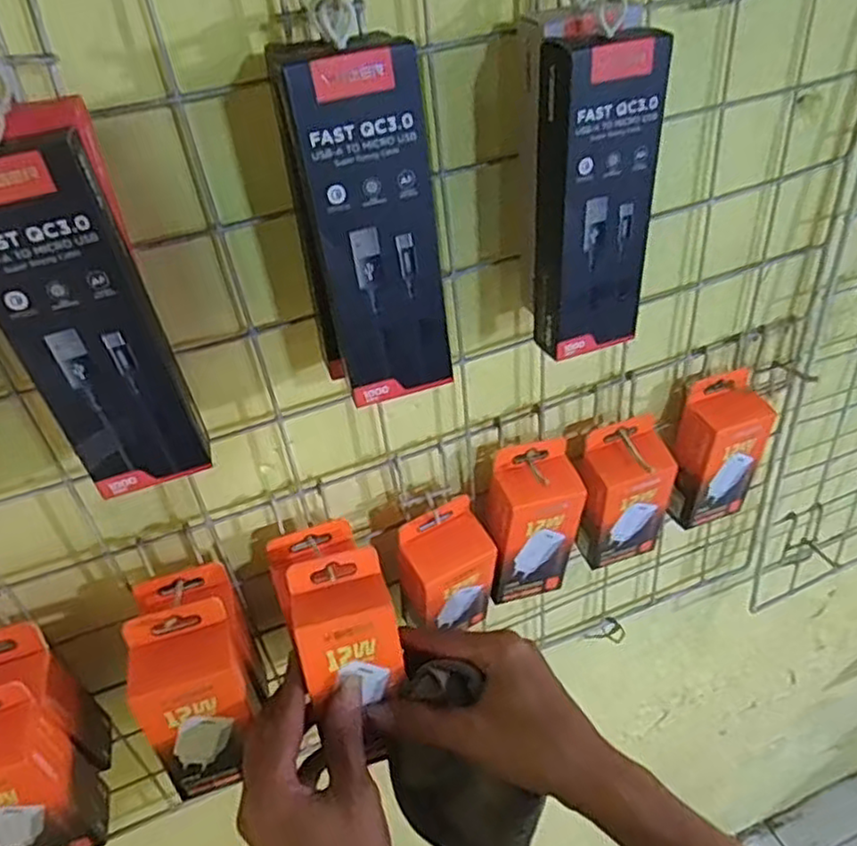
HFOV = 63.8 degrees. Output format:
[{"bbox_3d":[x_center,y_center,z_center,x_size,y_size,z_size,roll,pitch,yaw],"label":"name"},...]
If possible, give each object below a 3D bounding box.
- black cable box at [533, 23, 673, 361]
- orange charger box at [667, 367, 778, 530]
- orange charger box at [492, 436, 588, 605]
[{"bbox_3d":[0.082,-0.107,0.340,0.052,0.147,0.029,-19,40,-19],"label":"black cable box"},{"bbox_3d":[0.225,0.023,0.543,0.064,0.119,0.046,-15,39,-14],"label":"orange charger box"},{"bbox_3d":[0.073,0.072,0.499,0.065,0.112,0.051,-11,38,-10],"label":"orange charger box"}]

